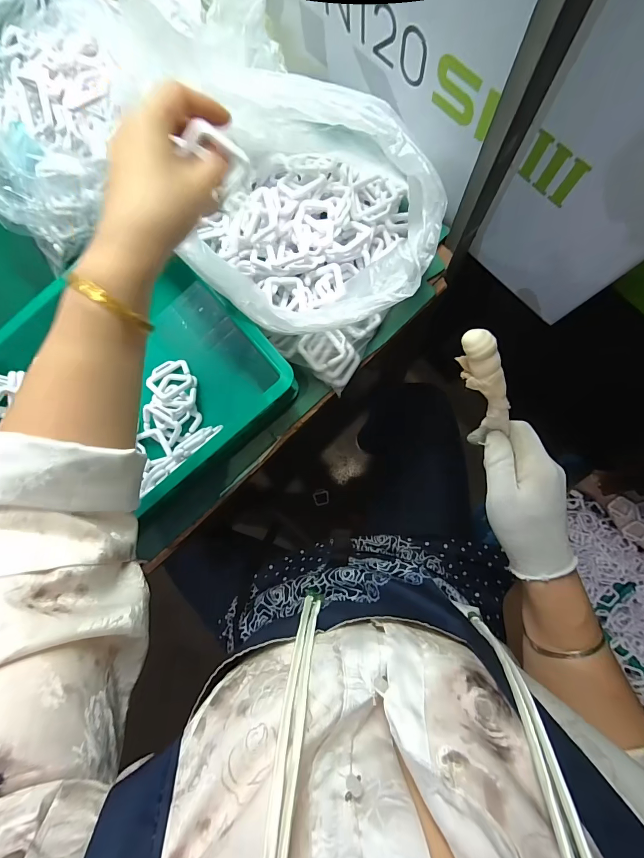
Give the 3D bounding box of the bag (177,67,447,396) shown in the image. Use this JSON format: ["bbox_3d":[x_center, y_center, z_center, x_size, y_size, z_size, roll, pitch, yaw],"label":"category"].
[{"bbox_3d":[-0.009,-0.217,0.371,0.256,0.141,0.244,36,90,8],"label":"bag"}]

